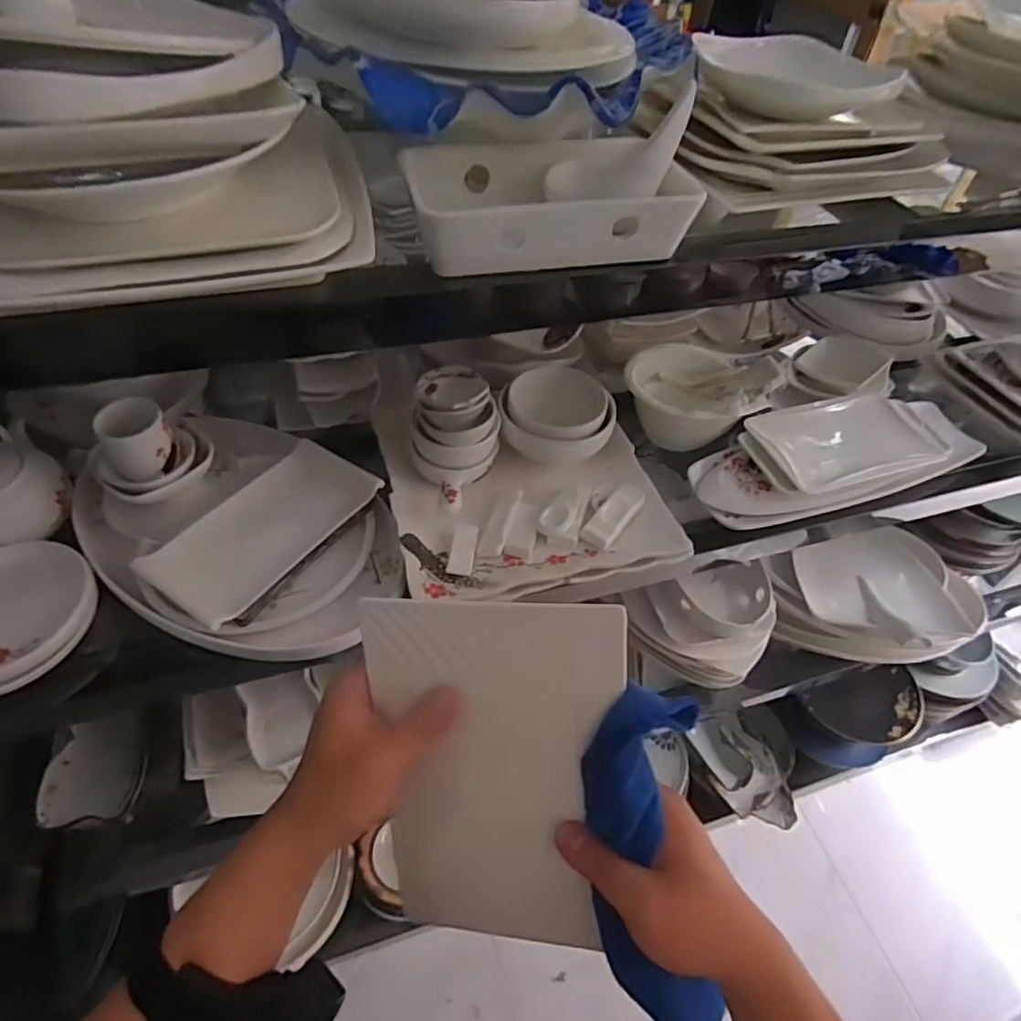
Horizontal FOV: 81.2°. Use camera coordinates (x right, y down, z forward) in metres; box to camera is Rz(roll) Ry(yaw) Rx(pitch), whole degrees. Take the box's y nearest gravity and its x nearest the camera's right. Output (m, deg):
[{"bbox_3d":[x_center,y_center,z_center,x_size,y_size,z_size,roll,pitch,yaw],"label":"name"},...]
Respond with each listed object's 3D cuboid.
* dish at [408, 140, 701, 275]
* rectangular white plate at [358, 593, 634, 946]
[{"bbox_3d":[0.030,-0.273,0.531,0.241,0.055,0.136,-11,52,-14],"label":"dish"},{"bbox_3d":[-0.010,0.177,0.388,0.156,0.237,0.023,1,8,-8],"label":"rectangular white plate"}]

